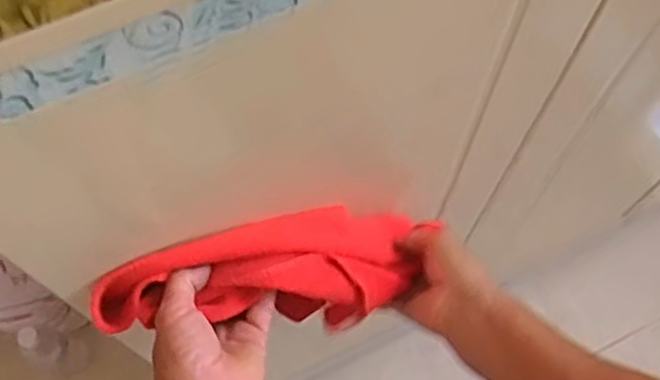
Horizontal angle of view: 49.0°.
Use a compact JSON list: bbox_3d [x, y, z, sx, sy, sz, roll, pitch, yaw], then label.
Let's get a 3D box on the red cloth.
[{"bbox_3d":[-0.032,0.058,0.534,0.265,0.075,0.089,-4,65,-31],"label":"red cloth"}]

